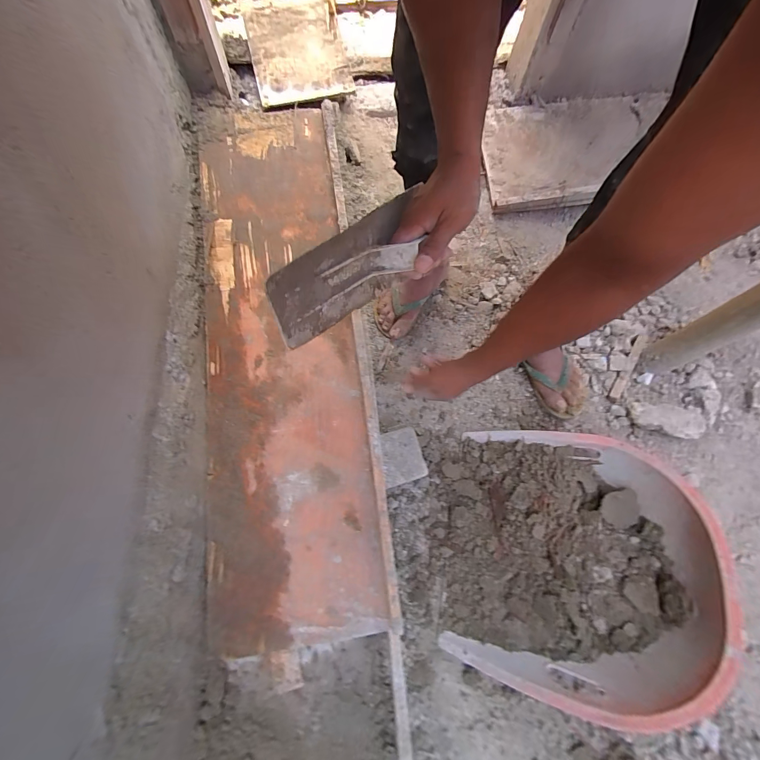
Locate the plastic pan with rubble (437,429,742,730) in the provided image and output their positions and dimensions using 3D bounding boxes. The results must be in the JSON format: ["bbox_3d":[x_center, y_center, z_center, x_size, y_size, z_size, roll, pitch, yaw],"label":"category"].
[{"bbox_3d":[0.319,0.300,0.576,0.405,0.156,0.418,11,70,2],"label":"plastic pan with rubble"}]

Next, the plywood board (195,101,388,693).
[{"bbox_3d":[-0.204,-0.093,0.655,0.283,0.019,1.096,-8,76,-1],"label":"plywood board"}]

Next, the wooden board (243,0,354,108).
[{"bbox_3d":[-0.221,-0.857,0.866,0.231,0.015,0.297,-15,84,-1],"label":"wooden board"}]

